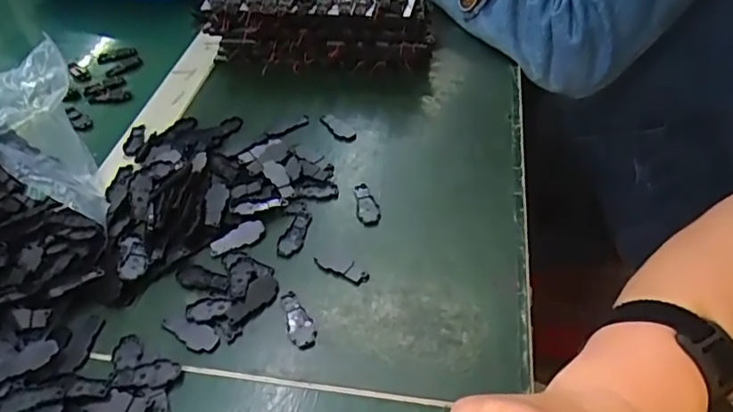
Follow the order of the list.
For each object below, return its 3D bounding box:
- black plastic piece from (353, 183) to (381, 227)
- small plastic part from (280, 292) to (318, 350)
[{"bbox_3d":[0.000,-0.002,0.396,0.016,0.004,0.042,-9,46,-2],"label":"black plastic piece"},{"bbox_3d":[-0.042,0.069,0.331,0.016,0.004,0.040,-20,47,-13],"label":"small plastic part"}]

